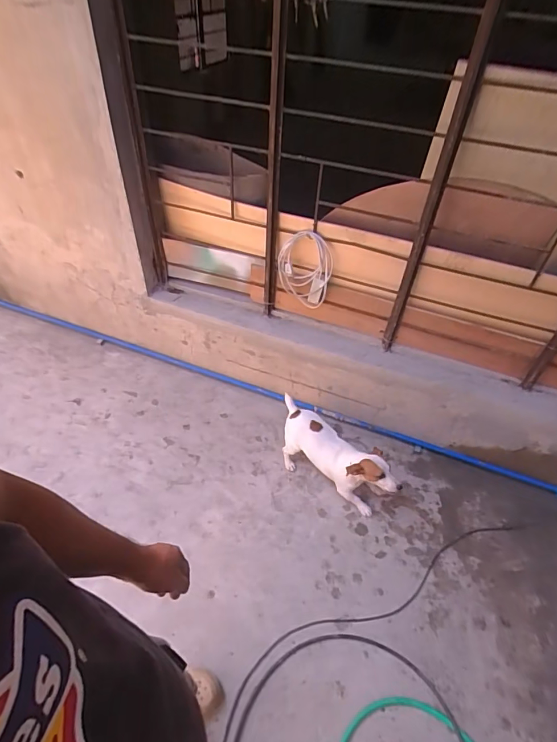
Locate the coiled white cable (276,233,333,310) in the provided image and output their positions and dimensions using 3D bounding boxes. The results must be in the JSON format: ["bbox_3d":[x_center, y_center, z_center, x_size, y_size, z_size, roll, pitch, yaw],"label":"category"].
[{"bbox_3d":[0.096,-0.388,1.618,0.207,0.305,0.033,15,46,11],"label":"coiled white cable"}]

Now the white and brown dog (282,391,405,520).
[{"bbox_3d":[0.210,0.335,1.632,0.515,0.274,0.144,31,51,25],"label":"white and brown dog"}]

